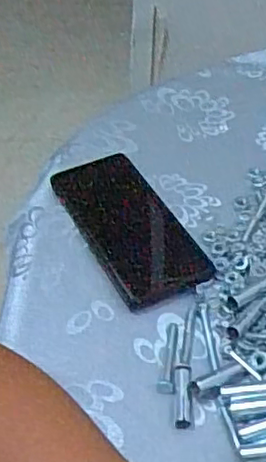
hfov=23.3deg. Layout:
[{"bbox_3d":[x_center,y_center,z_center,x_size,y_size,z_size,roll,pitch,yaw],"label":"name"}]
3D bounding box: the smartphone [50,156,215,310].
[{"bbox_3d":[-0.003,-0.007,0.541,0.075,0.013,0.154,-22,51,-19],"label":"smartphone"}]

